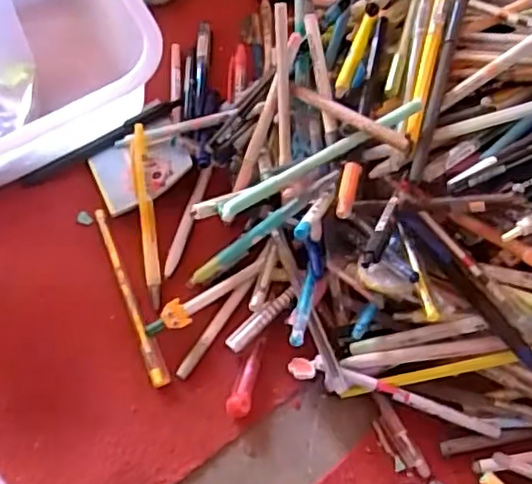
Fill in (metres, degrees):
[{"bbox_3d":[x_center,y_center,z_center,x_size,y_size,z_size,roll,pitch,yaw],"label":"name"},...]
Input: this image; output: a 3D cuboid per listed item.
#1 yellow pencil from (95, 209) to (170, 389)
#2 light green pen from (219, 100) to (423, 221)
[{"bbox_3d":[-0.099,0.037,0.478,0.012,0.008,0.144,-20,64,-14],"label":"yellow pencil"},{"bbox_3d":[0.033,-0.052,0.429,0.146,0.010,0.012,-27,62,15],"label":"light green pen"}]

